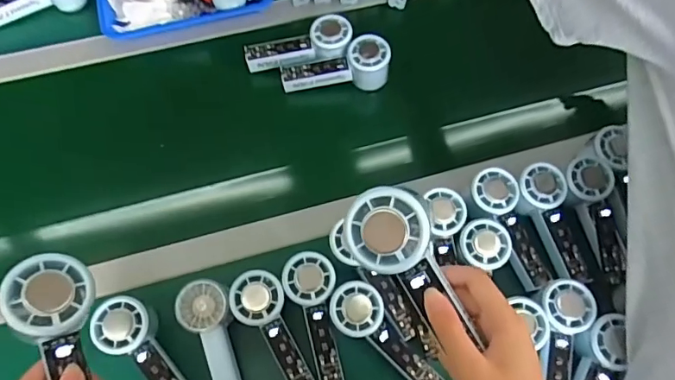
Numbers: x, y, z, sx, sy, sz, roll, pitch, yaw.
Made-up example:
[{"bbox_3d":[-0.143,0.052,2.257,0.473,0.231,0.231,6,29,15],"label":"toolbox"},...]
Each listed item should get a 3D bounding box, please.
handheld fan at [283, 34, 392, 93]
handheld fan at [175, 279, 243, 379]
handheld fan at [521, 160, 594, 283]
[{"bbox_3d":[-0.004,-0.172,0.679,0.146,0.052,0.053,-7,68,-5],"label":"handheld fan"},{"bbox_3d":[-0.130,0.169,0.519,0.052,0.024,0.147,-16,69,-9],"label":"handheld fan"},{"bbox_3d":[0.260,0.040,0.592,0.055,0.038,0.147,-16,84,-9],"label":"handheld fan"}]

